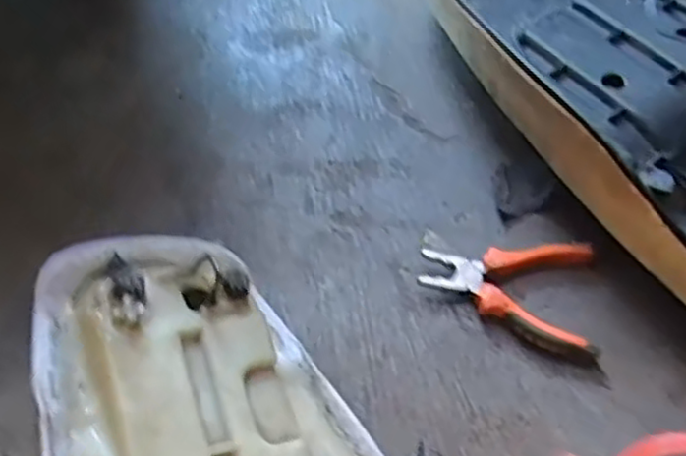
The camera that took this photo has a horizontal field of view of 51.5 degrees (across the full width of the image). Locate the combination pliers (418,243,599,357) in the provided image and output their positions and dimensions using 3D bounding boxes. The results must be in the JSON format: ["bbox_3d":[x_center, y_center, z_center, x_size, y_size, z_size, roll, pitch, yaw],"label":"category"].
[{"bbox_3d":[0.141,0.053,0.614,0.146,0.023,0.093,7,60,5],"label":"combination pliers"}]

